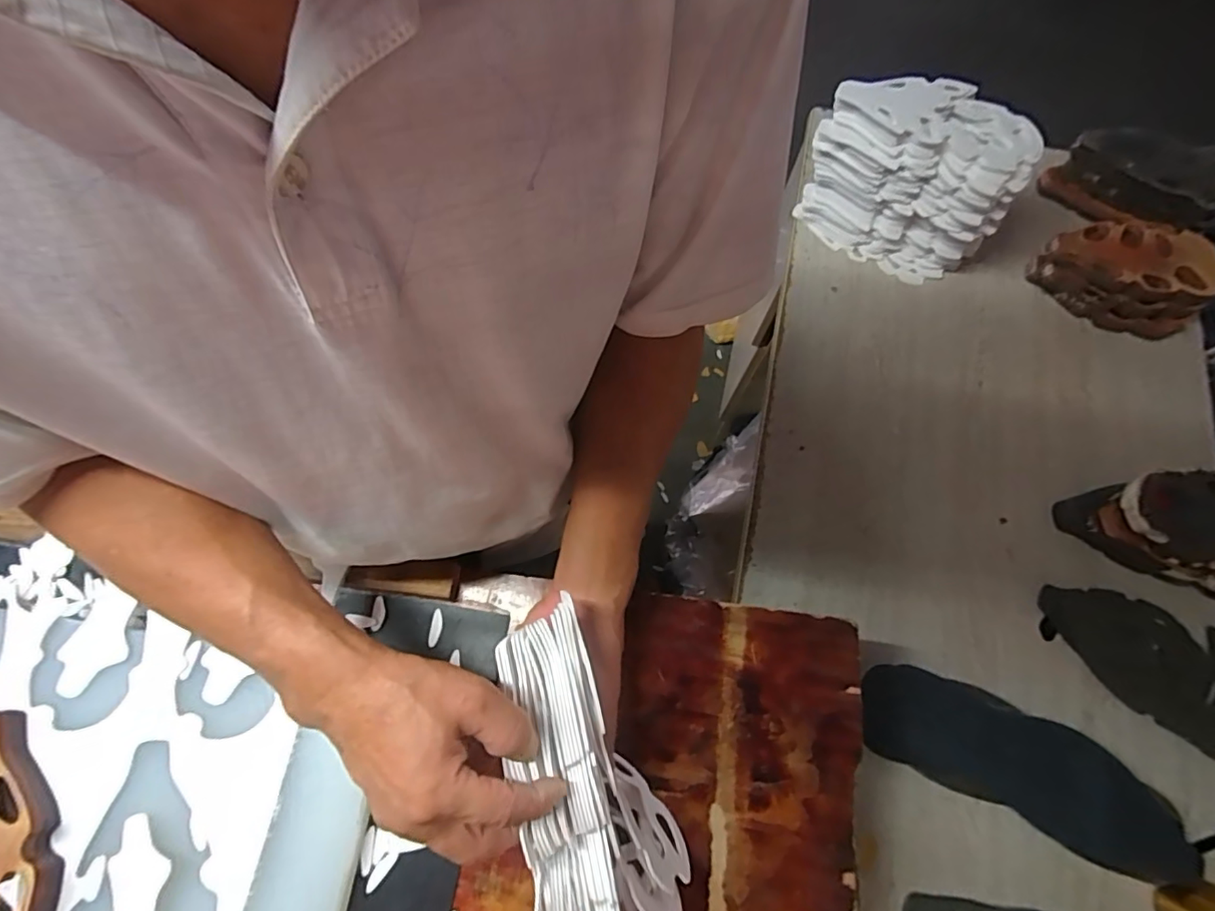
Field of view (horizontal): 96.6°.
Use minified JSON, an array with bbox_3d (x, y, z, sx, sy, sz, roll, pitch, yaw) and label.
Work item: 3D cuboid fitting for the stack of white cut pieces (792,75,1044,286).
[{"bbox_3d":[0.394,-0.364,0.717,0.240,0.194,0.100,30,72,10],"label":"stack of white cut pieces"}]

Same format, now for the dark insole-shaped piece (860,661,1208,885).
[{"bbox_3d":[0.430,0.319,0.552,0.312,0.032,0.108,24,71,8],"label":"dark insole-shaped piece"}]

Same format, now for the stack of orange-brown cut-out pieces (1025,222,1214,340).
[{"bbox_3d":[0.706,-0.248,0.742,0.209,0.072,0.127,21,71,7],"label":"stack of orange-brown cut-out pieces"}]

